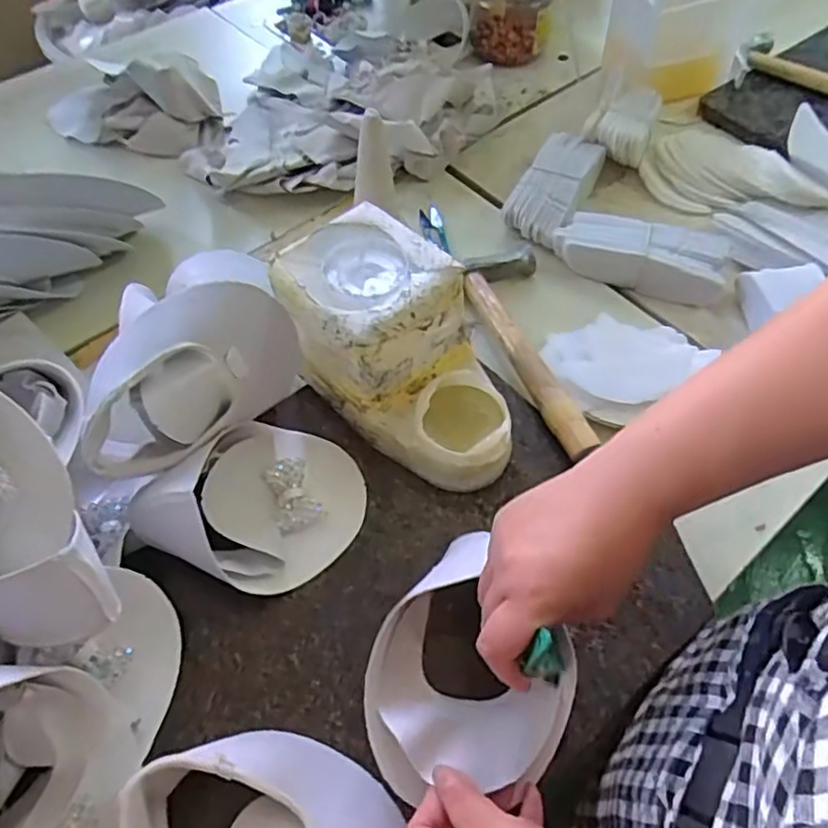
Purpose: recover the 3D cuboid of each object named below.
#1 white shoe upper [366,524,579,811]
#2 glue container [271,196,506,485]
[{"bbox_3d":[0.037,0.162,0.404,0.119,0.049,0.148,31,62,21],"label":"white shoe upper"},{"bbox_3d":[-0.006,-0.043,0.504,0.109,0.130,0.201,-39,63,-22],"label":"glue container"}]

